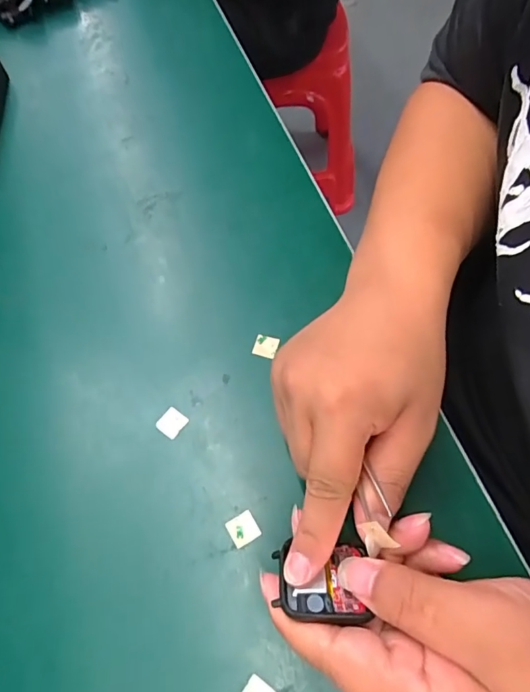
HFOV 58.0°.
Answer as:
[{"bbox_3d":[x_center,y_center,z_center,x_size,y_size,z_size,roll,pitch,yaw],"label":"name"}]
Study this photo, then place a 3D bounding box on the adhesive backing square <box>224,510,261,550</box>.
[{"bbox_3d":[-0.012,0.103,0.270,0.016,0.004,0.016,-28,64,-13],"label":"adhesive backing square"}]

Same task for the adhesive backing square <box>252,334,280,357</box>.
[{"bbox_3d":[0.001,0.000,0.324,0.016,0.004,0.015,14,70,9],"label":"adhesive backing square"}]

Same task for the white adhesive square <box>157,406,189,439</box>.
[{"bbox_3d":[-0.058,0.047,0.299,0.016,0.004,0.016,33,68,17],"label":"white adhesive square"}]

